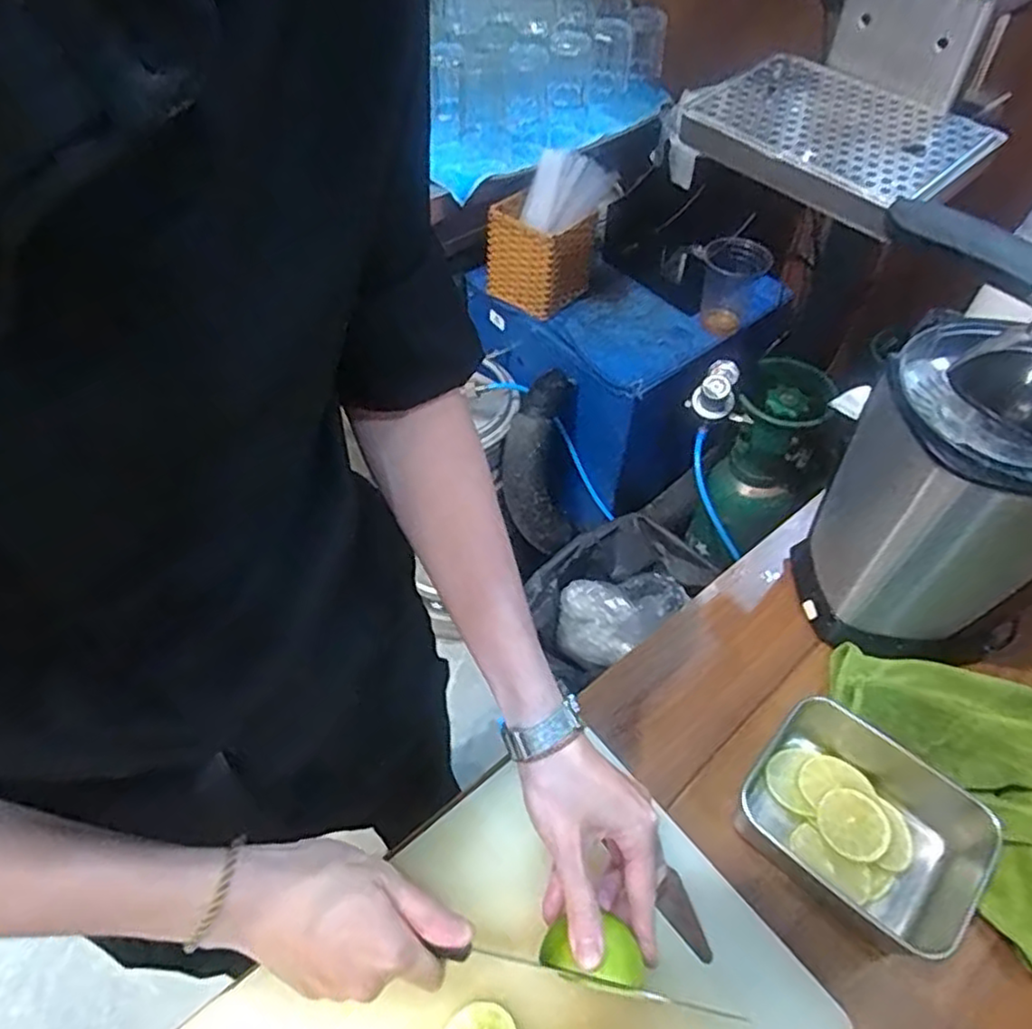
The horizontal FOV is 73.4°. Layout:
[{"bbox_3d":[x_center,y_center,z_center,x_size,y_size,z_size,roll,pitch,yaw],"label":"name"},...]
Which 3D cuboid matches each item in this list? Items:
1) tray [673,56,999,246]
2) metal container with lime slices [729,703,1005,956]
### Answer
[{"bbox_3d":[0.282,-0.342,0.630,0.154,0.050,0.244,-34,60,-24],"label":"tray"},{"bbox_3d":[0.231,0.203,0.452,0.106,0.059,0.151,-37,61,-25],"label":"metal container with lime slices"}]

